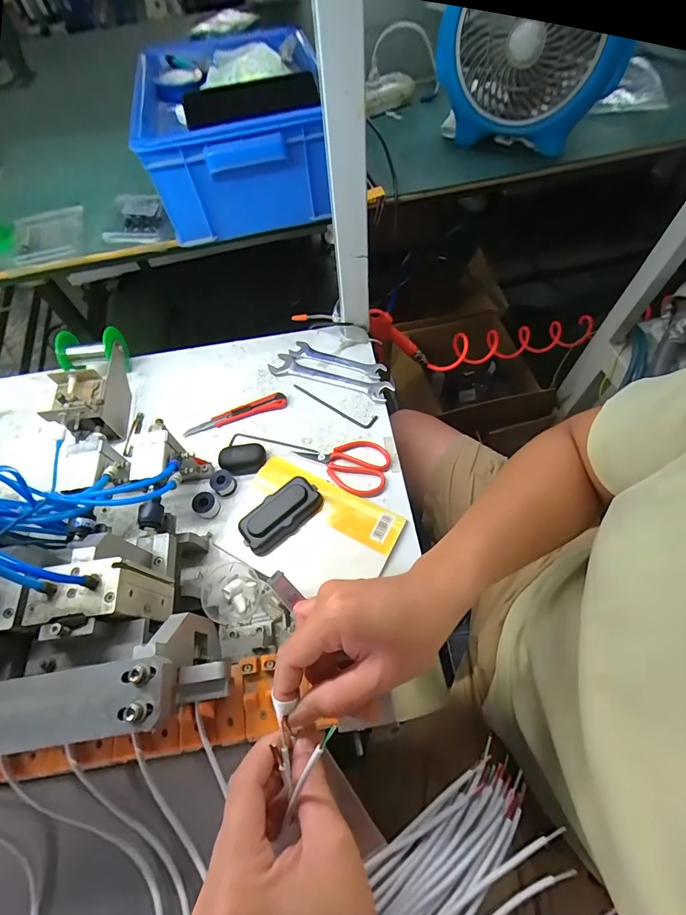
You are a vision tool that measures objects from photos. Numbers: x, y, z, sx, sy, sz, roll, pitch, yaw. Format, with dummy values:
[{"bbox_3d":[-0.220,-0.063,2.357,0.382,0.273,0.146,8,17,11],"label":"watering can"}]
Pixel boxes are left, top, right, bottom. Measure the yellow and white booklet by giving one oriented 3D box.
[{"bbox_3d":[-0.044,0.090,0.494,0.205,0.010,0.138,24,65,16],"label":"yellow and white booklet"}]

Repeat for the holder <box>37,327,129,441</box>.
[{"bbox_3d":[-0.366,-0.103,0.577,0.089,0.085,0.174,-10,61,-2],"label":"holder"}]

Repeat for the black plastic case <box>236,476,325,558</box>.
[{"bbox_3d":[-0.077,0.072,0.495,0.105,0.028,0.055,-41,67,-17],"label":"black plastic case"}]

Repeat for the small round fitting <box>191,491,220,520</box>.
[{"bbox_3d":[-0.180,0.059,0.511,0.033,0.025,0.030,-1,61,3],"label":"small round fitting"}]

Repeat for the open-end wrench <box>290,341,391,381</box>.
[{"bbox_3d":[-0.009,-0.154,0.624,0.156,0.008,0.029,20,65,14],"label":"open-end wrench"}]

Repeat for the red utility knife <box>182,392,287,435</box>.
[{"bbox_3d":[-0.159,-0.065,0.583,0.153,0.011,0.020,-18,62,-6],"label":"red utility knife"}]

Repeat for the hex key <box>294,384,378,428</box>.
[{"bbox_3d":[-0.016,-0.079,0.588,0.140,0.004,0.026,27,66,17],"label":"hex key"}]

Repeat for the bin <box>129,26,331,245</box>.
[{"bbox_3d":[-0.156,-0.467,0.562,0.224,0.132,0.303,-9,61,-1],"label":"bin"}]

